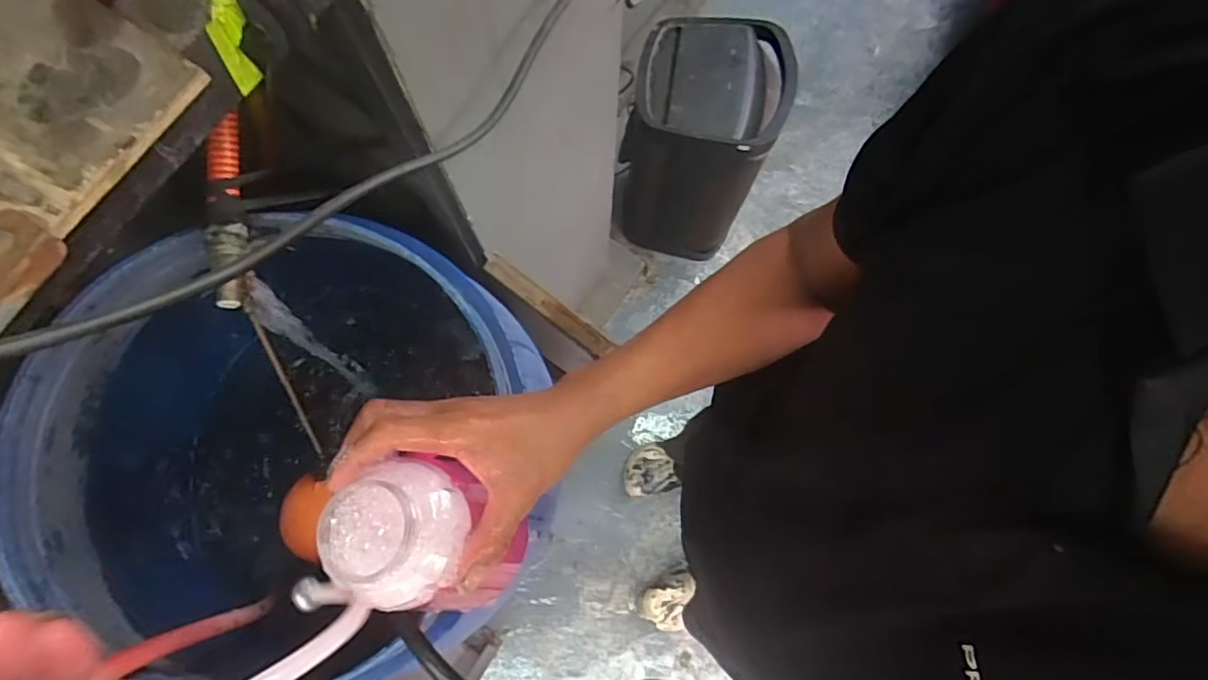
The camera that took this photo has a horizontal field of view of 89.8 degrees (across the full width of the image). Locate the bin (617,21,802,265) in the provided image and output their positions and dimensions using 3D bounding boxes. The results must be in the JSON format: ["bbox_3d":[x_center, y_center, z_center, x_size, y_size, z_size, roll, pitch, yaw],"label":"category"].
[{"bbox_3d":[0.191,-0.406,1.367,0.261,0.584,0.270,15,77,3],"label":"bin"}]

